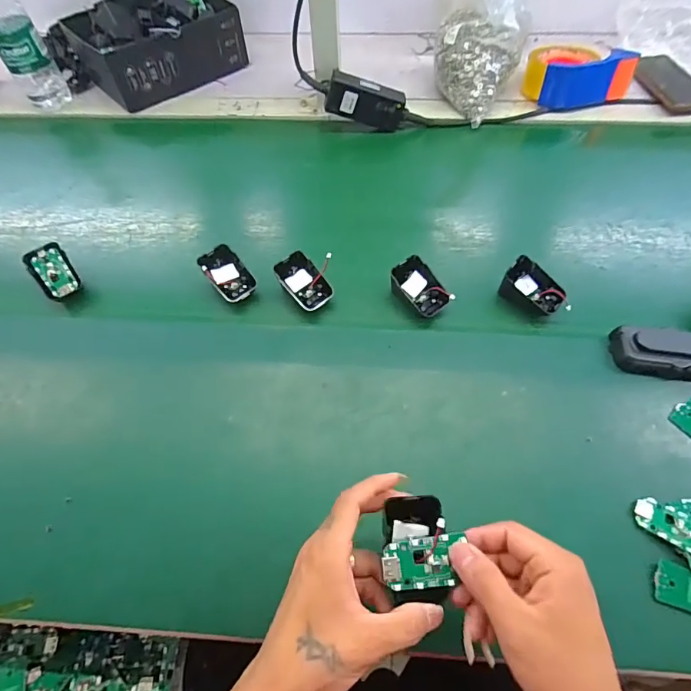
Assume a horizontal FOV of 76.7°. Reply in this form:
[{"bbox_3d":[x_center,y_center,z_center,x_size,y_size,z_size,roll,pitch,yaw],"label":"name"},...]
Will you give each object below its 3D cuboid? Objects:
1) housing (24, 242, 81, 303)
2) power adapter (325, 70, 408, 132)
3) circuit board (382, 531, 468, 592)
[{"bbox_3d":[-0.350,-0.087,0.526,0.041,0.020,0.066,-34,87,-26],"label":"housing"},{"bbox_3d":[0.033,-0.364,0.653,0.118,0.055,0.027,9,57,-17],"label":"power adapter"},{"bbox_3d":[0.054,0.147,0.297,0.055,0.005,0.033,1,72,-9],"label":"circuit board"}]

